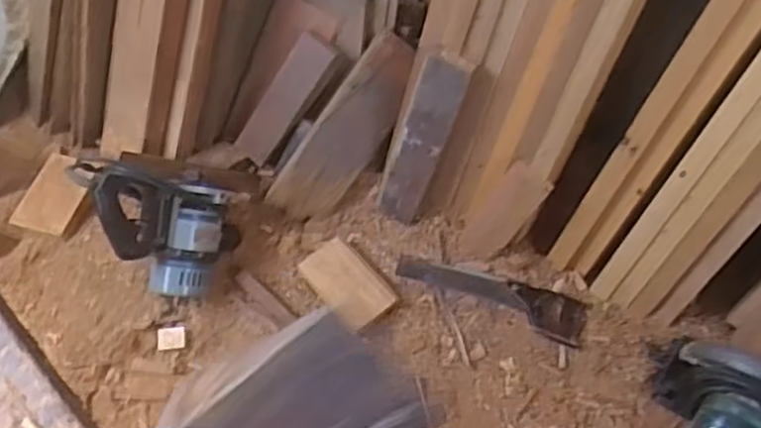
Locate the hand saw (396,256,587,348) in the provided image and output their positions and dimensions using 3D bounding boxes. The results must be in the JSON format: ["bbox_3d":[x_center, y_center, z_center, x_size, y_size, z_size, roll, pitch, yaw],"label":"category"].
[{"bbox_3d":[0.196,0.145,1.351,0.347,0.049,0.079,18,61,9],"label":"hand saw"}]

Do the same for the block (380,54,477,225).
[{"bbox_3d":[0.072,-0.125,1.314,0.086,0.364,0.039,38,46,19],"label":"block"}]

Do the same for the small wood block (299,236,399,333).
[{"bbox_3d":[-0.059,0.128,1.344,0.102,0.023,0.165,-44,80,-11],"label":"small wood block"}]

